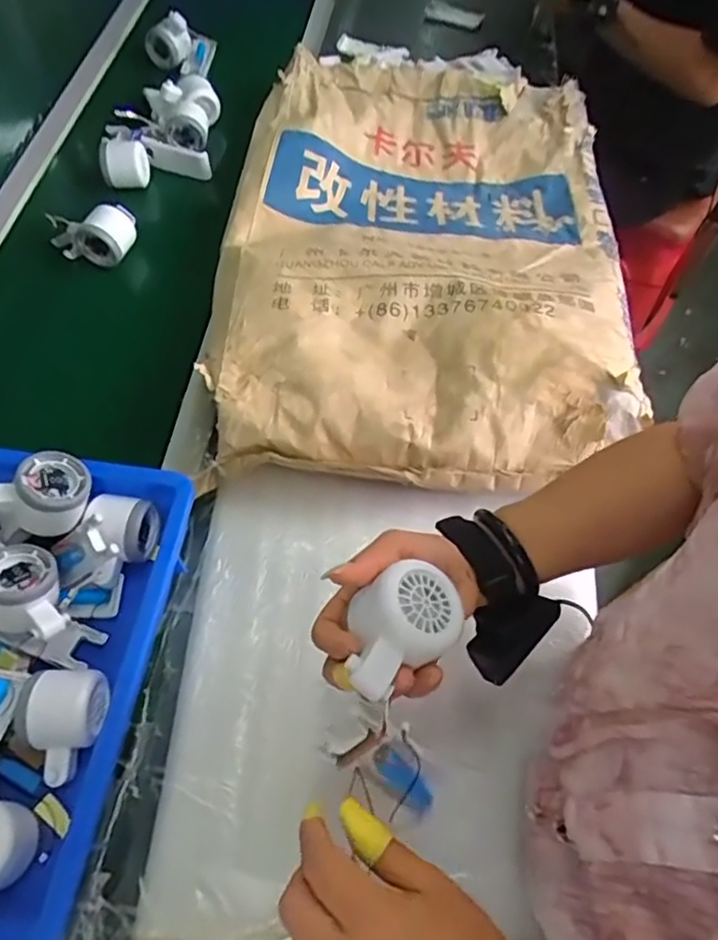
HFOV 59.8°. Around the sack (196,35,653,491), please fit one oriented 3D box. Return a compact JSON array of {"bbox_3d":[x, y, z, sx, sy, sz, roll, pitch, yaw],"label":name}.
[{"bbox_3d":[0.089,-0.327,0.798,0.484,0.088,0.764,2,58,-1],"label":"sack"}]

